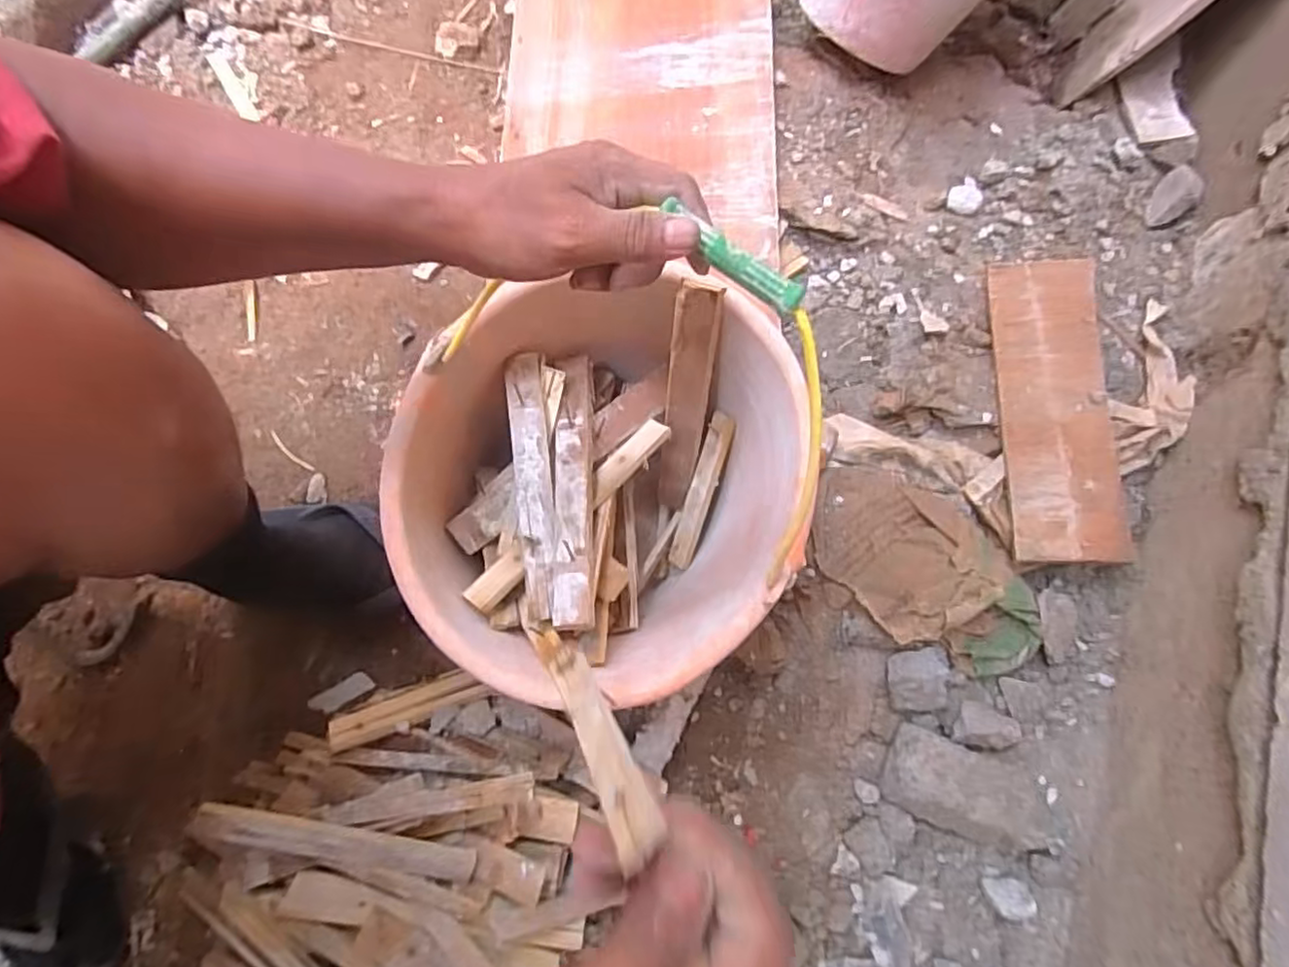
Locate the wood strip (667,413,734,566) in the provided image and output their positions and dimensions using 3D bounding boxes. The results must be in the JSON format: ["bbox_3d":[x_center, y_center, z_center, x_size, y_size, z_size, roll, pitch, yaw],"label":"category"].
[{"bbox_3d":[0.051,0.010,0.588,0.022,0.011,0.158,18,118,5],"label":"wood strip"}]

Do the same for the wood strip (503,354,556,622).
[{"bbox_3d":[-0.084,-0.002,0.483,0.028,0.013,0.200,-7,70,-1],"label":"wood strip"}]

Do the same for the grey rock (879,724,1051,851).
[{"bbox_3d":[0.272,0.256,0.547,0.122,0.053,0.078,18,72,8],"label":"grey rock"}]

